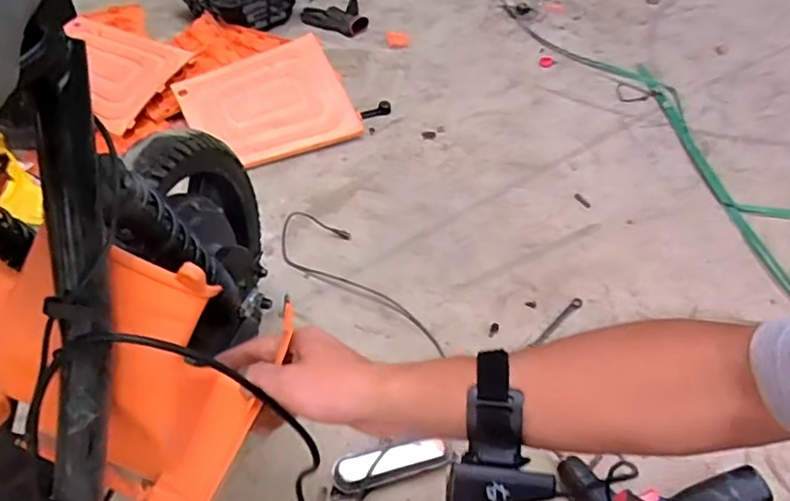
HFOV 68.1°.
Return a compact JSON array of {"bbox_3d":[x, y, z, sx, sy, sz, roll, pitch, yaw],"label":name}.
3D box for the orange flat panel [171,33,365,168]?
[{"bbox_3d":[-0.261,-0.306,1.206,0.320,0.027,0.243,-20,80,-15],"label":"orange flat panel"}]

